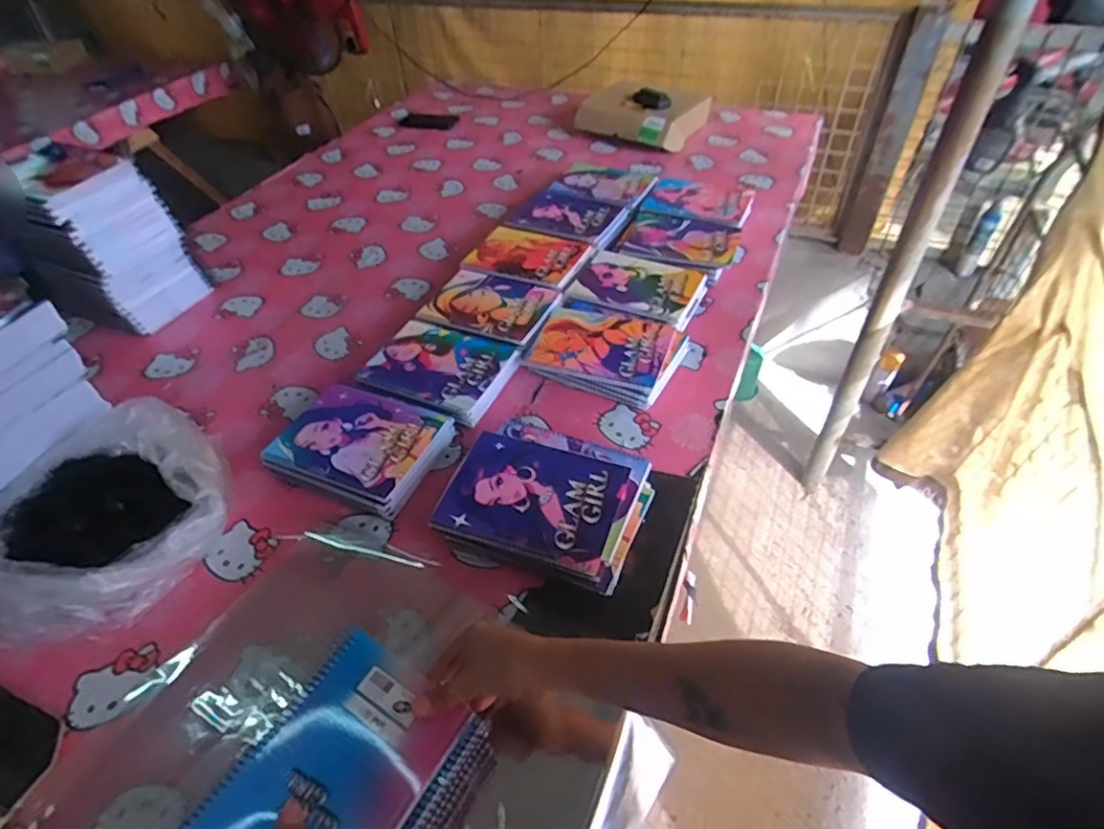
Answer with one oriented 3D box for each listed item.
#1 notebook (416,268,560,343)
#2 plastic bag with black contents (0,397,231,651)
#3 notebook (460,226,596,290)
[{"bbox_3d":[-0.100,-0.184,0.965,0.203,0.009,0.154,18,49,20],"label":"notebook"},{"bbox_3d":[-0.526,0.125,0.680,0.279,0.101,0.241,-34,53,-27],"label":"plastic bag with black contents"},{"bbox_3d":[-0.038,-0.293,1.065,0.211,0.010,0.160,20,50,22],"label":"notebook"}]

